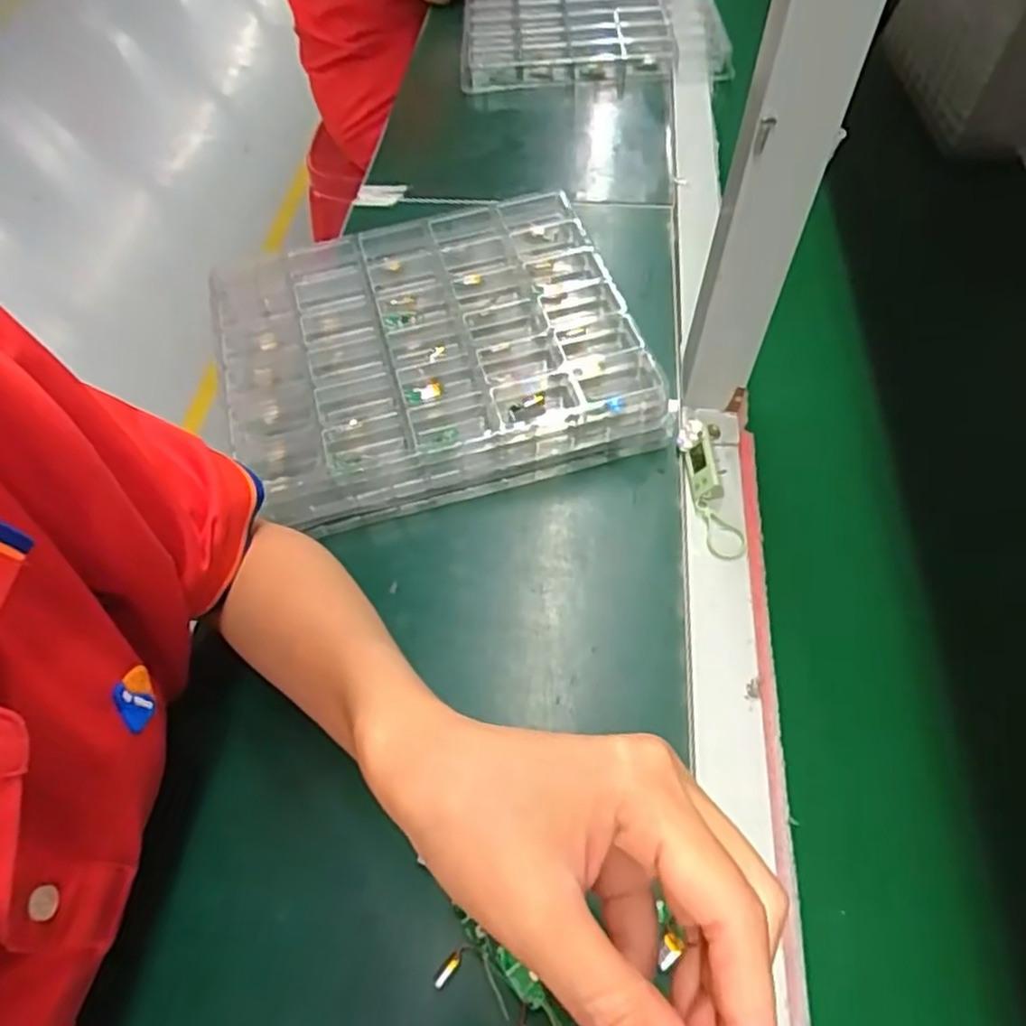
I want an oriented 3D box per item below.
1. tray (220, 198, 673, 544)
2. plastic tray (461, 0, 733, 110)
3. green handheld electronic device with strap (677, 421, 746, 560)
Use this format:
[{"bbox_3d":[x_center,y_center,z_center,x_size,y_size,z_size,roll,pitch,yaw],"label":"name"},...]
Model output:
[{"bbox_3d":[-0.063,-0.123,0.541,0.299,0.046,0.253,-16,57,-9],"label":"tray"},{"bbox_3d":[0.090,-0.595,0.862,0.297,0.035,0.263,-1,56,1],"label":"plastic tray"},{"bbox_3d":[0.133,-0.017,0.481,0.023,0.022,0.098,-8,56,-4],"label":"green handheld electronic device with strap"}]

